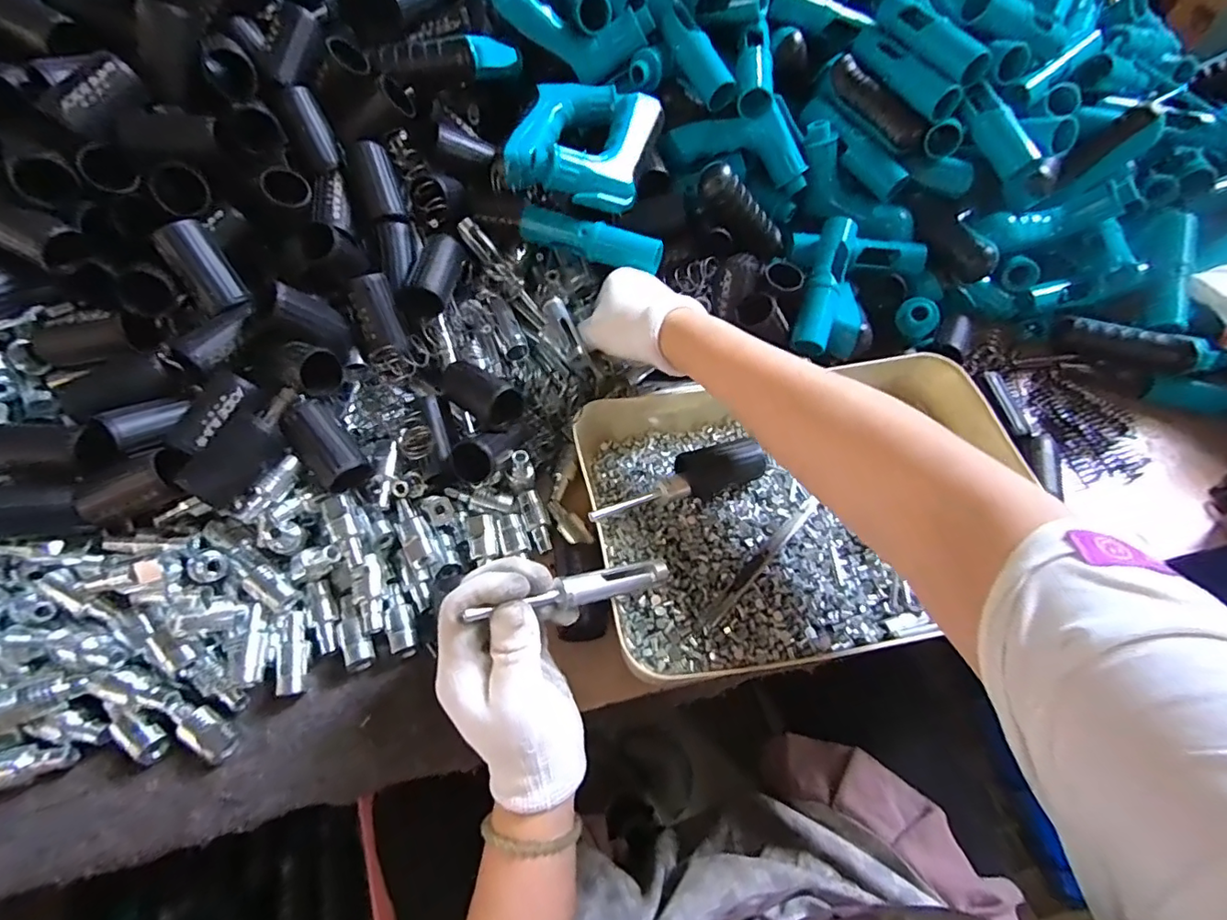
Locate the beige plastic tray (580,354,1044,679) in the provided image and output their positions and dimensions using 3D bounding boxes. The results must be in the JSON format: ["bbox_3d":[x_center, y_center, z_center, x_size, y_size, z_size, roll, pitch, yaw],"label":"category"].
[{"bbox_3d":[0.143,0.021,0.424,0.322,0.055,0.246,-8,57,-7],"label":"beige plastic tray"}]

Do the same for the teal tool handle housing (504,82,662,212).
[{"bbox_3d":[-0.022,-0.271,0.476,0.112,0.050,0.118,15,57,8],"label":"teal tool handle housing"}]

